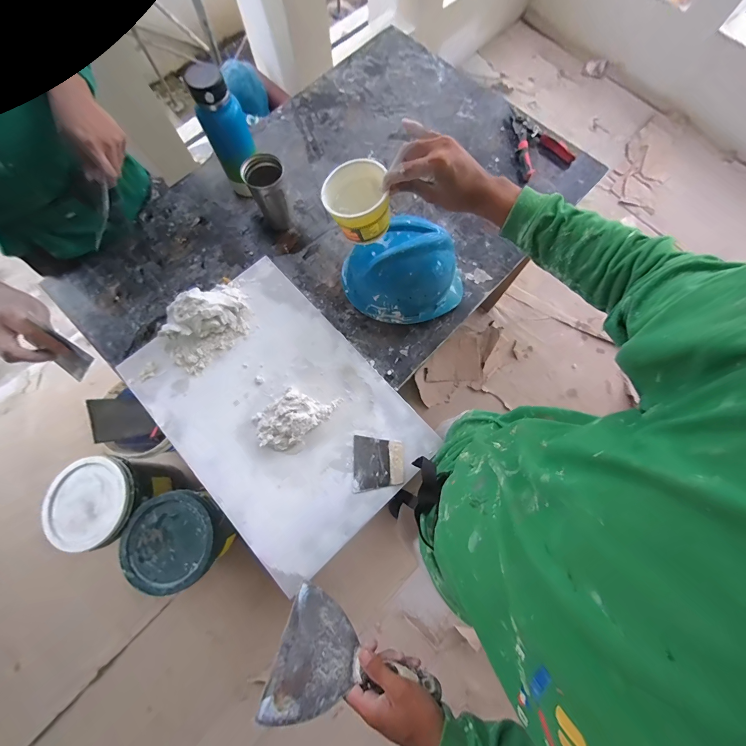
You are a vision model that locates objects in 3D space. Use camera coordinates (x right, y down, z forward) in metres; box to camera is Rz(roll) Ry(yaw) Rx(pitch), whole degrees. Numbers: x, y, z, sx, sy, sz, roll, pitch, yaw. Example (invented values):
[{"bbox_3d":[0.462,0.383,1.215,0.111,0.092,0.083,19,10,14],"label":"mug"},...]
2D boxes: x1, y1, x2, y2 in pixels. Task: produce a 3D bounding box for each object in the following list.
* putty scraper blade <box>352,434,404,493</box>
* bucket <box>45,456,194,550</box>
[{"bbox_3d":[0.010,0.182,0.634,0.099,0.004,0.102,-1,76,0],"label":"putty scraper blade"},{"bbox_3d":[-0.945,0.450,1.153,0.305,0.278,0.279,0,76,0],"label":"bucket"}]

